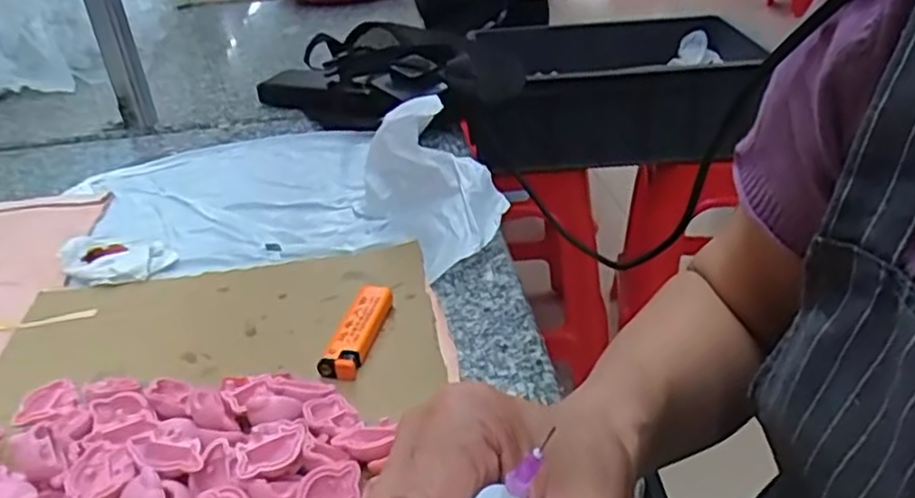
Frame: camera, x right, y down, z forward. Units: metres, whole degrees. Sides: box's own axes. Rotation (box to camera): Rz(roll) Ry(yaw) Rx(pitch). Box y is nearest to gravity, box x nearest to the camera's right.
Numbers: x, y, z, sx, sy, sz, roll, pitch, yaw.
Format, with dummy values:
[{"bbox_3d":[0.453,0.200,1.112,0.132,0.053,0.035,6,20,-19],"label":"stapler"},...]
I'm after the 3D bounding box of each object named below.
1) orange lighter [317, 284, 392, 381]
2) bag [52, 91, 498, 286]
[{"bbox_3d":[-0.061,0.050,0.445,0.023,0.015,0.080,5,31,11],"label":"orange lighter"},{"bbox_3d":[-0.157,-0.073,0.621,0.379,0.064,0.280,-1,30,2],"label":"bag"}]

